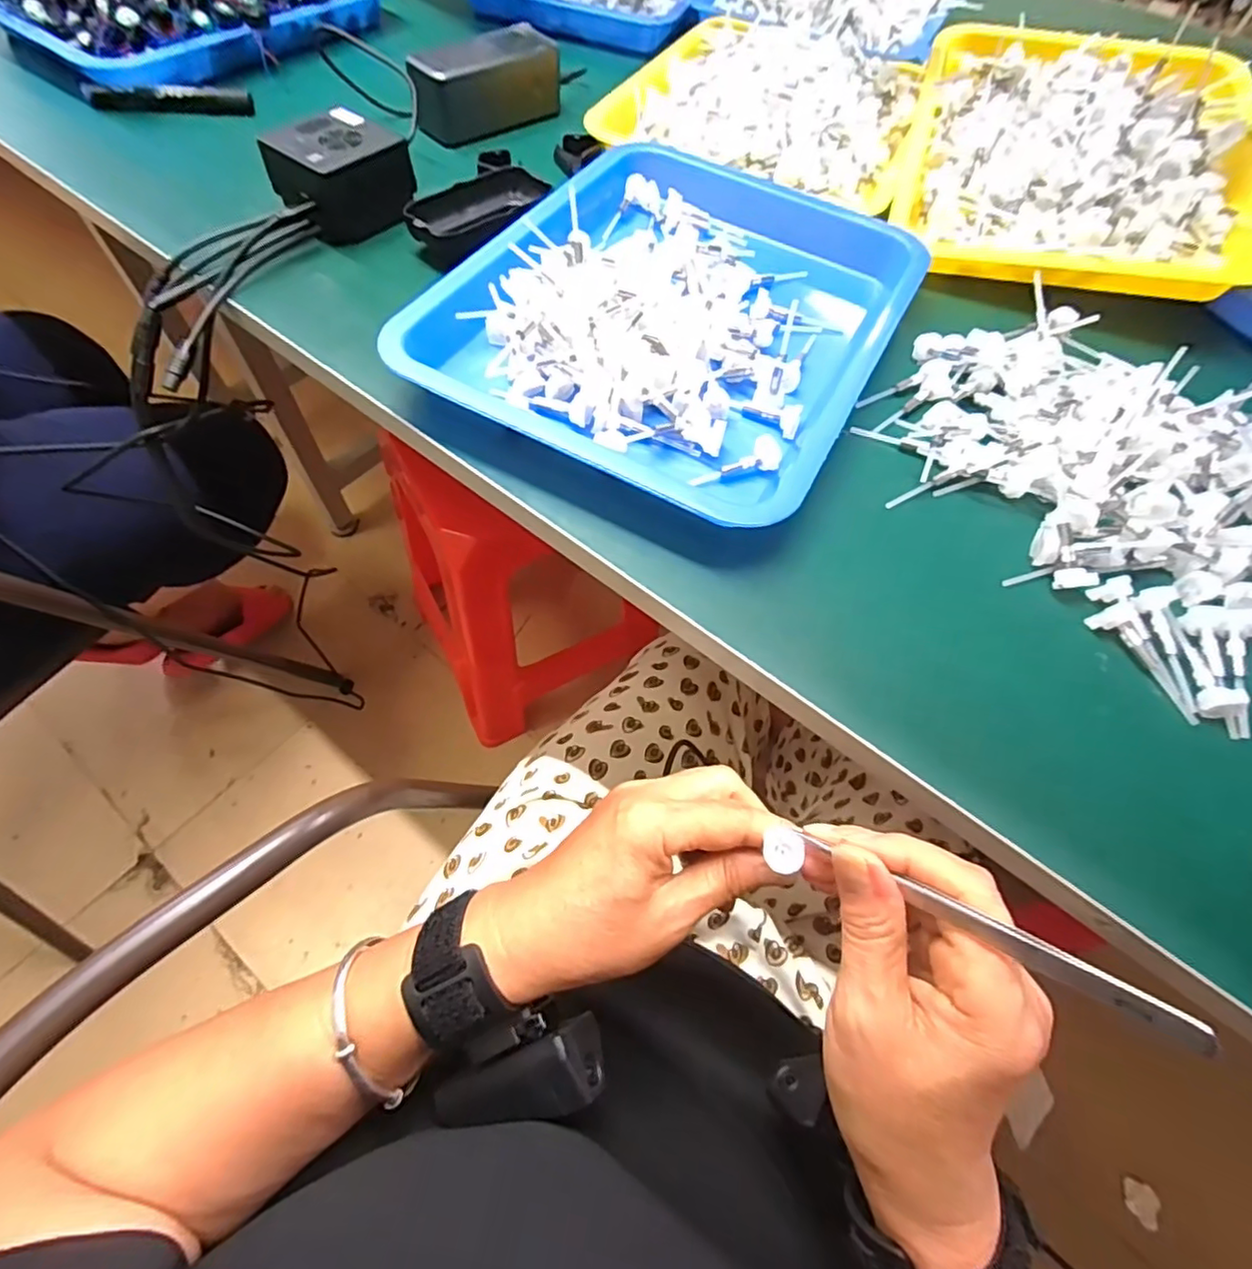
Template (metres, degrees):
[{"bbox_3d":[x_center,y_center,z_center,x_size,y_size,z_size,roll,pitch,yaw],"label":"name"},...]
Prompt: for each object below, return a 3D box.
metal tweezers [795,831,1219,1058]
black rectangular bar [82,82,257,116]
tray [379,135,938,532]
[{"bbox_3d":[0.110,0.094,0.200,0.005,0.011,0.125,-42,29,-23],"label":"metal tweezers"},{"bbox_3d":[-0.393,-0.463,0.523,0.124,0.020,0.017,-8,62,-8],"label":"black rectangular bar"},{"bbox_3d":[0.041,-0.226,0.404,0.264,0.035,0.333,27,63,10],"label":"tray"}]

